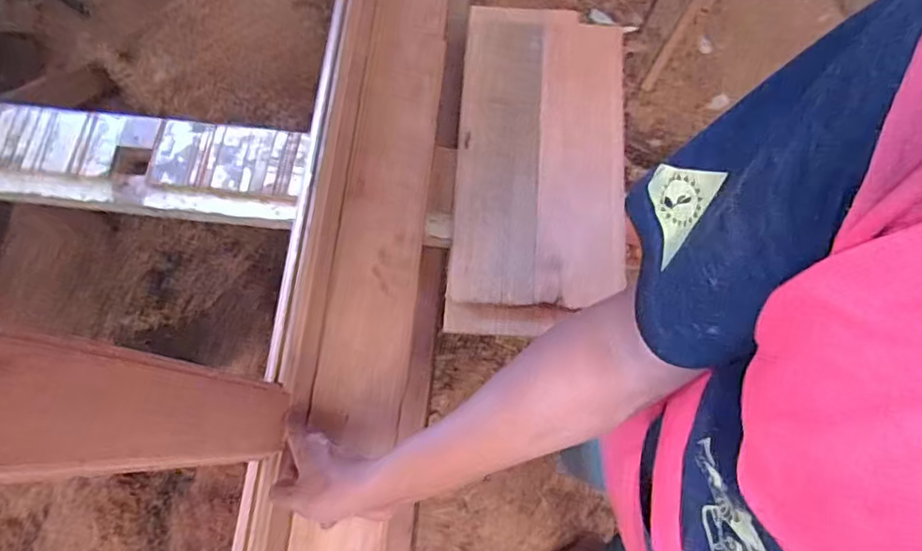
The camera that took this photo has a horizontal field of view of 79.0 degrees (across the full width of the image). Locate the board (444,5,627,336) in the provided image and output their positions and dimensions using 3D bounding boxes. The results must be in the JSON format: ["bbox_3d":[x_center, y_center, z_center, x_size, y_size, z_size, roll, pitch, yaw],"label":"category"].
[{"bbox_3d":[0.104,-0.154,0.727,0.210,0.017,0.462,4,73,0],"label":"board"}]

